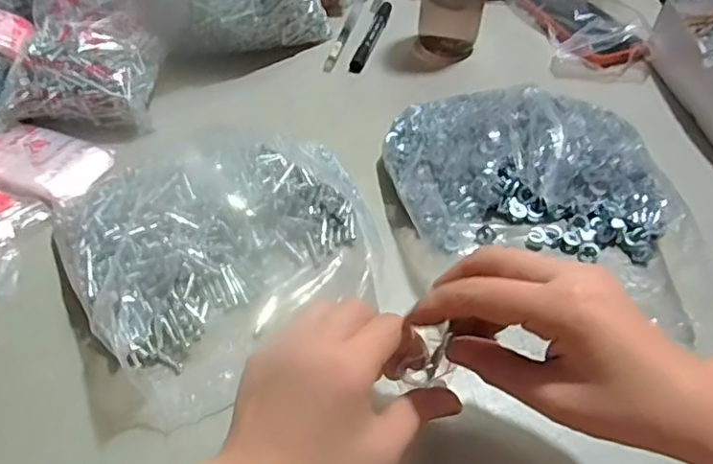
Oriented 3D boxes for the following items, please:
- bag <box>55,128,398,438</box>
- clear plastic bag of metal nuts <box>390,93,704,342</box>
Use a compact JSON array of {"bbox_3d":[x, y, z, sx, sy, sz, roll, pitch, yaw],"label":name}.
[{"bbox_3d":[-0.091,0.006,0.436,0.211,0.043,0.187,-30,56,-27],"label":"bag"},{"bbox_3d":[0.138,-0.033,0.475,0.231,0.056,0.181,8,48,5],"label":"clear plastic bag of metal nuts"}]

